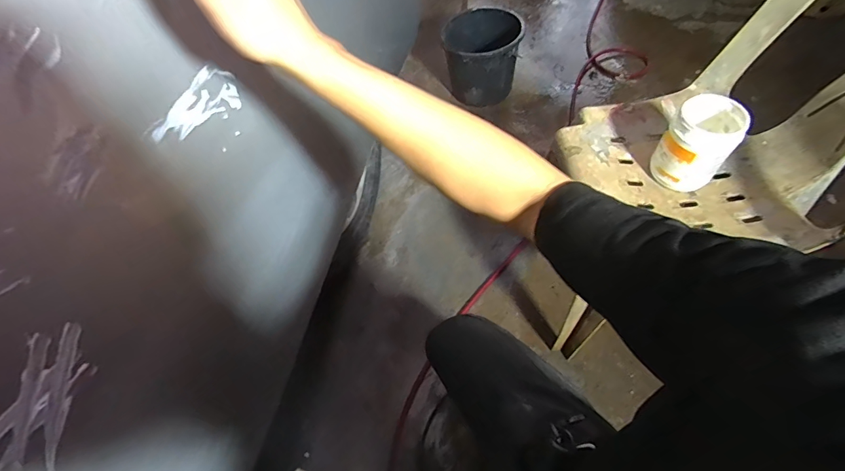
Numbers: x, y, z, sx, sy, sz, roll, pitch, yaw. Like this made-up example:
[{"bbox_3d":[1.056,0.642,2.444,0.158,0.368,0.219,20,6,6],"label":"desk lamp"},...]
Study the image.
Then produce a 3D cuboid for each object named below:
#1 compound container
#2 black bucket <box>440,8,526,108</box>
[{"bbox_3d":[0.449,-0.147,0.675,0.101,0.136,0.095,31,66,26],"label":"compound container"},{"bbox_3d":[0.202,-0.608,1.399,0.246,0.212,0.255,-4,56,6],"label":"black bucket"}]

